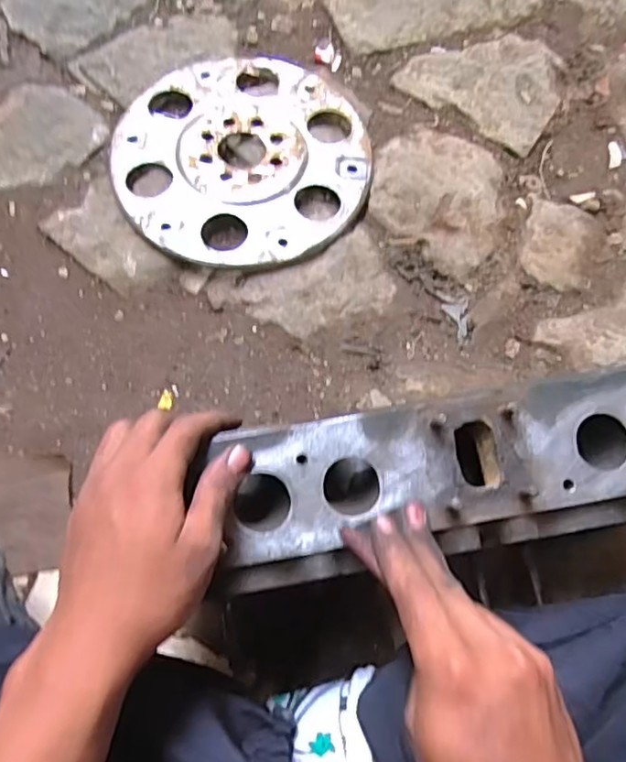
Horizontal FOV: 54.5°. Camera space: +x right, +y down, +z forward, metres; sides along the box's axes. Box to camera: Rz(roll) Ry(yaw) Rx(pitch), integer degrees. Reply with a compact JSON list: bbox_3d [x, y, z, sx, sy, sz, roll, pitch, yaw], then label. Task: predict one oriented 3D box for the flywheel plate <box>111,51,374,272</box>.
[{"bbox_3d":[-0.071,-0.236,0.640,0.259,0.029,0.260,1,69,-2],"label":"flywheel plate"}]

